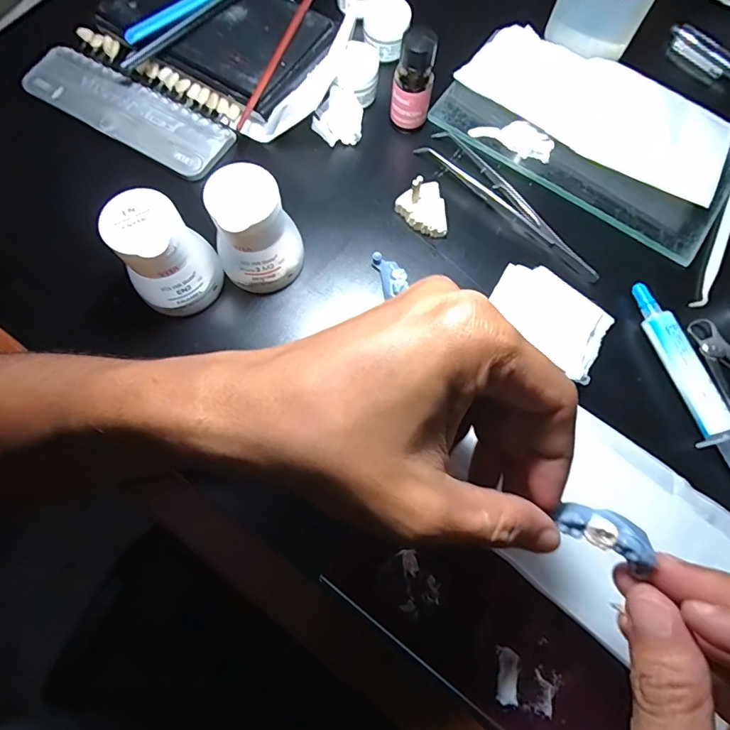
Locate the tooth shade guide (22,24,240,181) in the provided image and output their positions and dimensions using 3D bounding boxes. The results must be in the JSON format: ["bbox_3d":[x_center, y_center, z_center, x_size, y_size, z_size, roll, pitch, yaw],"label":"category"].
[{"bbox_3d":[-0.160,-0.184,0.315,0.155,0.013,0.067,32,76,8],"label":"tooth shade guide"}]

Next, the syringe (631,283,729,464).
[{"bbox_3d":[0.191,0.023,0.253,0.021,0.015,0.153,-15,75,-6],"label":"syringe"}]

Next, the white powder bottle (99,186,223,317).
[{"bbox_3d":[-0.109,-0.059,0.247,0.042,0.060,0.042,5,74,0],"label":"white powder bottle"}]

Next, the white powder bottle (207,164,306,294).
[{"bbox_3d":[-0.062,-0.075,0.254,0.049,0.064,0.042,-15,75,-6],"label":"white powder bottle"}]

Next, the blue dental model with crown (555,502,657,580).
[{"bbox_3d":[0.089,0.061,0.168,0.031,0.007,0.014,21,74,21],"label":"blue dental model with crown"}]

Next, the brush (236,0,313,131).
[{"bbox_3d":[-0.054,-0.226,0.314,0.008,0.010,0.161,18,74,4],"label":"brush"}]

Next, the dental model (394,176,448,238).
[{"bbox_3d":[0.038,-0.100,0.285,0.031,0.026,0.033,0,74,-1],"label":"dental model"}]

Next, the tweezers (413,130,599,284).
[{"bbox_3d":[0.098,-0.109,0.296,0.144,0.006,0.028,42,77,10],"label":"tweezers"}]

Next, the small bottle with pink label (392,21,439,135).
[{"bbox_3d":[0.032,-0.182,0.289,0.025,0.058,0.022,9,74,1],"label":"small bottle with pink label"}]

